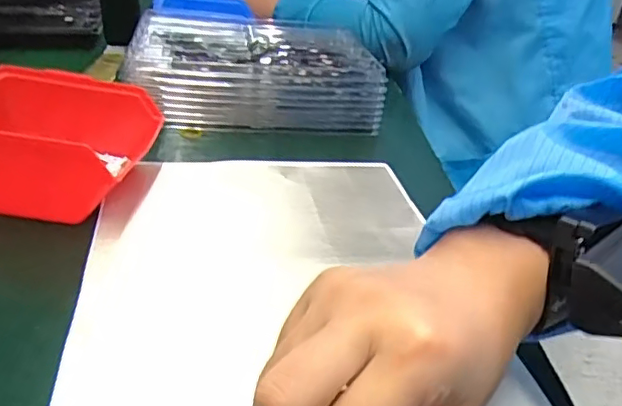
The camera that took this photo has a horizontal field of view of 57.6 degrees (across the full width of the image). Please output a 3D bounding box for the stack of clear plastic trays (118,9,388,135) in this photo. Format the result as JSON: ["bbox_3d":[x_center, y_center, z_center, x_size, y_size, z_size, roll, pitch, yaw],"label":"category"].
[{"bbox_3d":[-0.066,-0.159,0.658,0.250,0.062,0.225,-1,30,-9],"label":"stack of clear plastic trays"}]

